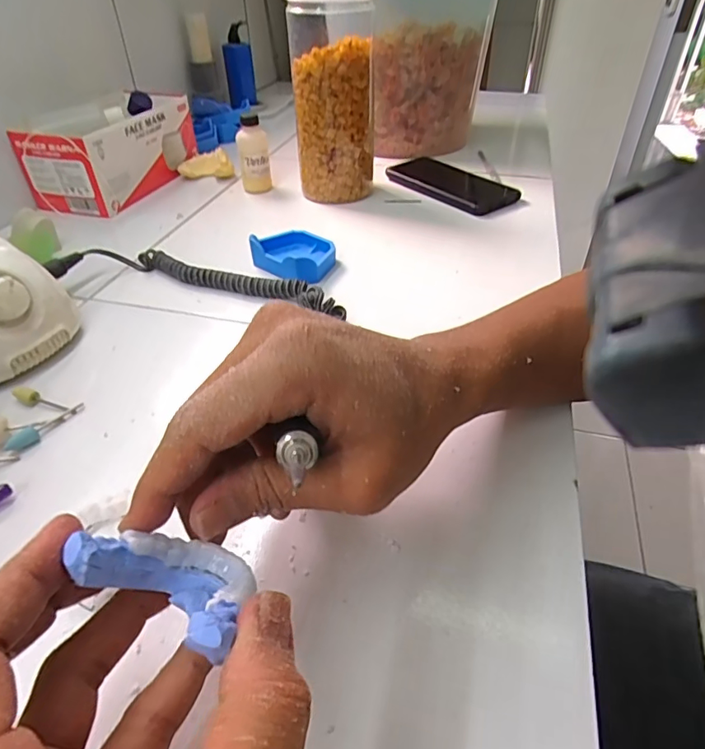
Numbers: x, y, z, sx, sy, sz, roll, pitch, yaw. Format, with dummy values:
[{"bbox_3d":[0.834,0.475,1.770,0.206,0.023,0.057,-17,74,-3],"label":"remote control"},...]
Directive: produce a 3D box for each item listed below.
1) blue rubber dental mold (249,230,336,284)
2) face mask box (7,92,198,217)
[{"bbox_3d":[-0.052,-0.113,0.472,0.076,0.029,0.060,21,44,23],"label":"blue rubber dental mold"},{"bbox_3d":[-0.291,-0.278,0.620,0.108,0.092,0.200,12,42,14],"label":"face mask box"}]

